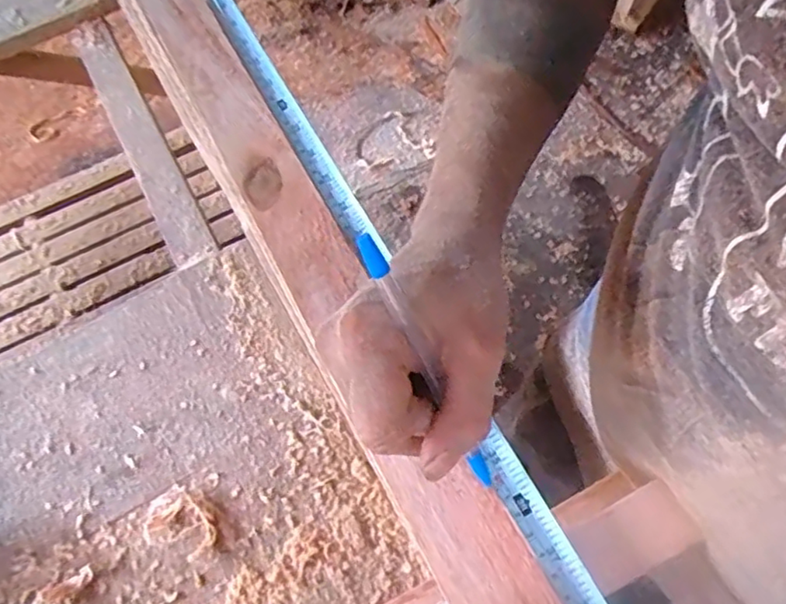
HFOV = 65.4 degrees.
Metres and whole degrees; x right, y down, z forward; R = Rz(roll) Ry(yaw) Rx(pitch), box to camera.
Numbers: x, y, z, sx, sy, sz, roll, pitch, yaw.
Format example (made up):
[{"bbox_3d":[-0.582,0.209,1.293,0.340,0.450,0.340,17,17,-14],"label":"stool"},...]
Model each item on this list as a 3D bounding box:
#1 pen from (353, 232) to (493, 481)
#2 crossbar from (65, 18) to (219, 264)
[{"bbox_3d":[0.017,0.031,0.262,0.008,0.141,0.007,-36,31,-14],"label":"pen"},{"bbox_3d":[-0.272,-0.185,0.642,0.042,0.030,0.394,-28,65,-10],"label":"crossbar"}]

